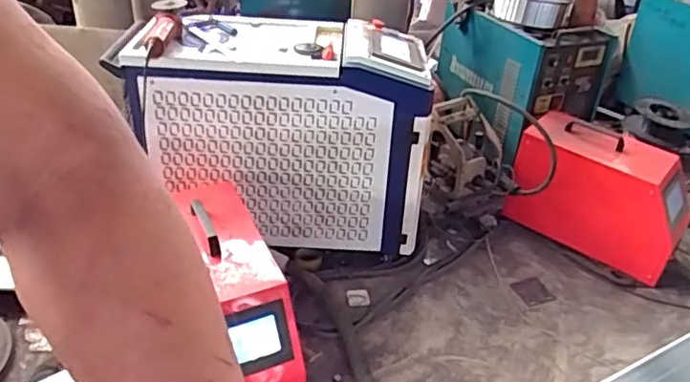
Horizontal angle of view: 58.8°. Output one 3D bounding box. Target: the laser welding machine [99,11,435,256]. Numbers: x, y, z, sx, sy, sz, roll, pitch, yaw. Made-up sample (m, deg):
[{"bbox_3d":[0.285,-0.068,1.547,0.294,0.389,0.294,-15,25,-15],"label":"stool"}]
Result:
[{"bbox_3d":[-0.177,-0.177,1.922,0.846,0.621,0.418,6,34,4],"label":"laser welding machine"}]

